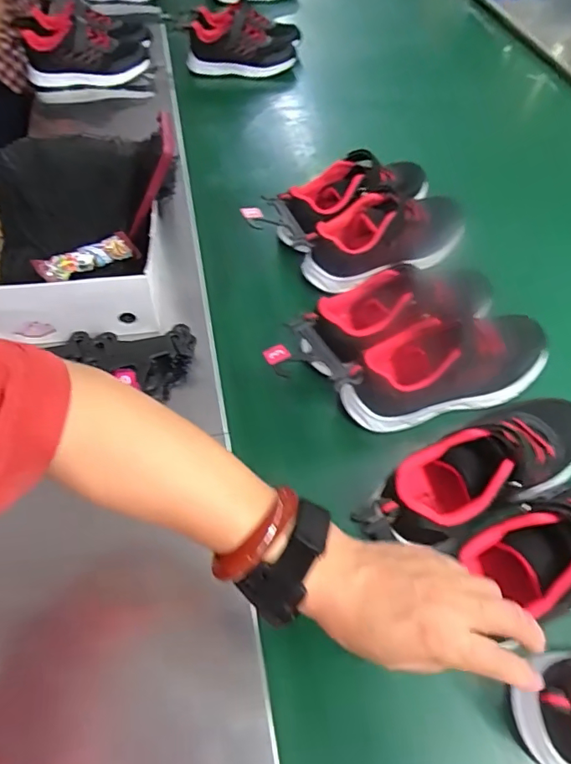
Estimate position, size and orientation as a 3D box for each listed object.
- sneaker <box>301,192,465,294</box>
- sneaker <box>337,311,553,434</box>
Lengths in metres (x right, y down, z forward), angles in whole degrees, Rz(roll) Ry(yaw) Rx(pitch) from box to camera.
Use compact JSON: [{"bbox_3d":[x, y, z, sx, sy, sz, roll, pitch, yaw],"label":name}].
[{"bbox_3d":[0.139,-0.196,0.662,0.237,0.081,0.092,-23,58,-17],"label":"sneaker"},{"bbox_3d":[0.175,-0.023,0.540,0.234,0.081,0.086,-13,55,-11],"label":"sneaker"}]

